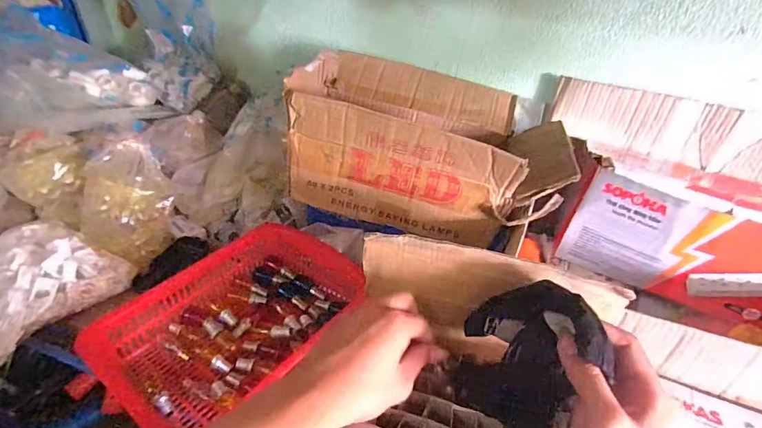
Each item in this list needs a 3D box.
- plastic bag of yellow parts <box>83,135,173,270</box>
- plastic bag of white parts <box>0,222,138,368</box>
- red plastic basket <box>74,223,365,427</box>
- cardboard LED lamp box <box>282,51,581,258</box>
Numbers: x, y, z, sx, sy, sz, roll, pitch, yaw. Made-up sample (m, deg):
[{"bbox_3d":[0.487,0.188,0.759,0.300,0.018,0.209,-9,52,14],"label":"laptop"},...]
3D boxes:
[{"bbox_3d":[-0.356,-0.015,0.596,0.093,0.152,0.101,15,40,14],"label":"plastic bag of yellow parts"},{"bbox_3d":[-0.465,0.085,0.533,0.180,0.079,0.213,26,43,25],"label":"plastic bag of white parts"},{"bbox_3d":[-0.171,0.122,0.518,0.193,0.057,0.286,27,43,25],"label":"red plastic basket"},{"bbox_3d":[0.068,-0.087,0.566,0.329,0.153,0.188,13,39,10],"label":"cardboard LED lamp box"}]

